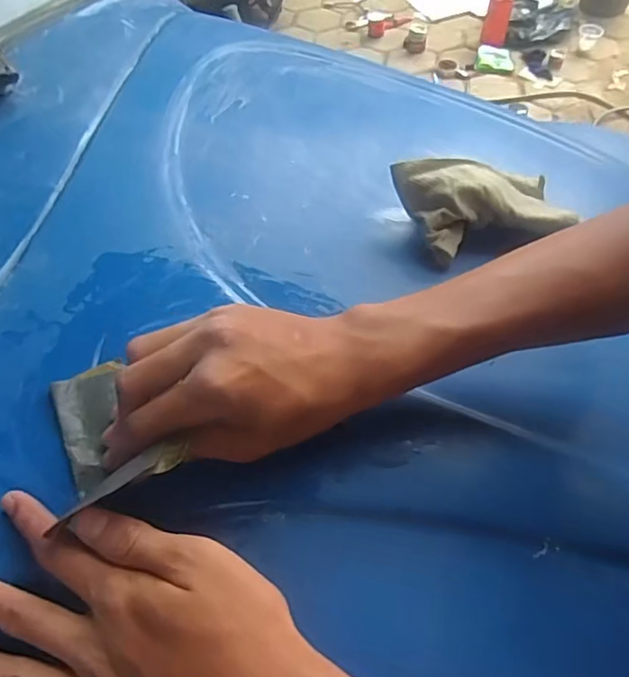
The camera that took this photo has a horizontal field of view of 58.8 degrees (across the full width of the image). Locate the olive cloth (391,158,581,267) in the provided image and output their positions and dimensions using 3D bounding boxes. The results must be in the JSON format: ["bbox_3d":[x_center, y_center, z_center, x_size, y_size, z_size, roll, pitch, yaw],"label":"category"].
[{"bbox_3d":[0.135,-0.102,0.437,0.147,0.048,0.074,-2,54,-16],"label":"olive cloth"}]

